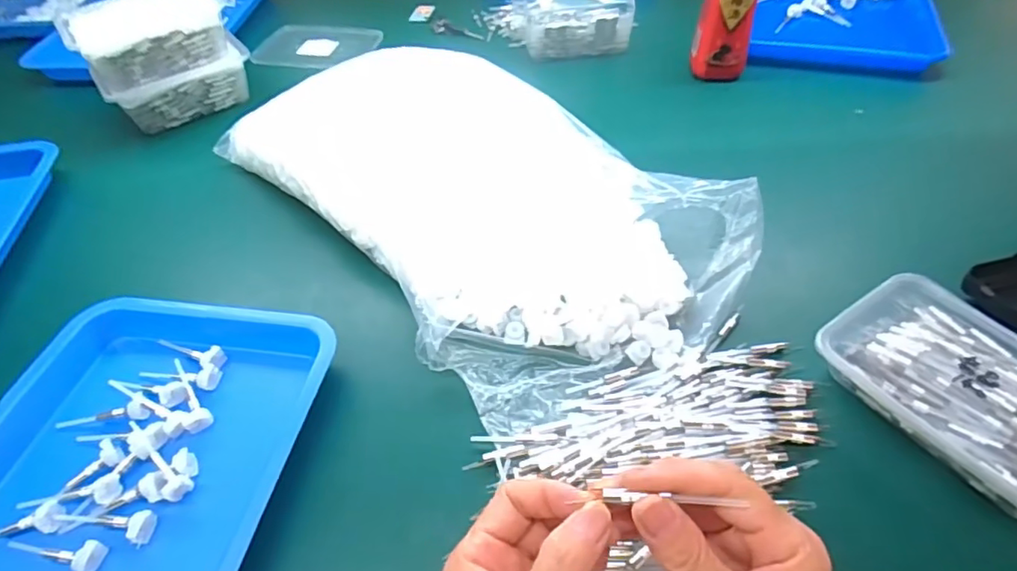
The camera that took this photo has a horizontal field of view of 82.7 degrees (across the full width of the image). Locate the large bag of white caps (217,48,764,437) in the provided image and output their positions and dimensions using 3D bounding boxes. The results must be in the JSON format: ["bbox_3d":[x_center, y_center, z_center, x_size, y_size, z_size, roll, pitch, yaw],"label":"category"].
[{"bbox_3d":[-0.032,-0.088,0.534,0.280,0.083,0.473,-37,55,-27],"label":"large bag of white caps"}]

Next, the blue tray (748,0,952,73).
[{"bbox_3d":[0.482,-0.405,0.838,0.230,0.026,0.357,12,49,14],"label":"blue tray"}]

